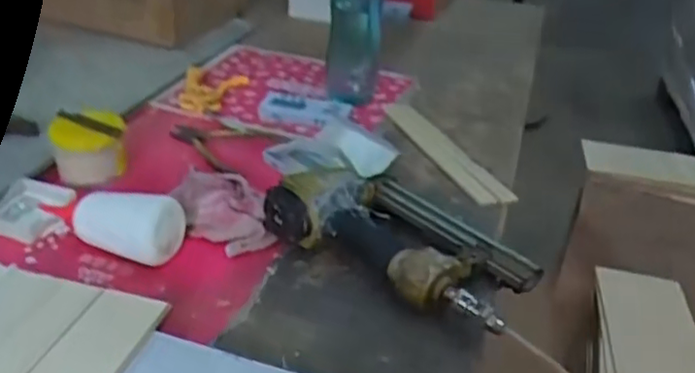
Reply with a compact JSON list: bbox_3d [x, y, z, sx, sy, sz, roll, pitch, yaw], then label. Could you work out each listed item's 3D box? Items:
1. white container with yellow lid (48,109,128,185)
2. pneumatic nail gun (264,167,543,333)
[{"bbox_3d":[-0.289,-0.047,0.712,0.074,0.056,0.084,-8,34,-23],"label":"white container with yellow lid"},{"bbox_3d":[0.060,0.045,0.620,0.244,0.064,0.153,24,35,27],"label":"pneumatic nail gun"}]

